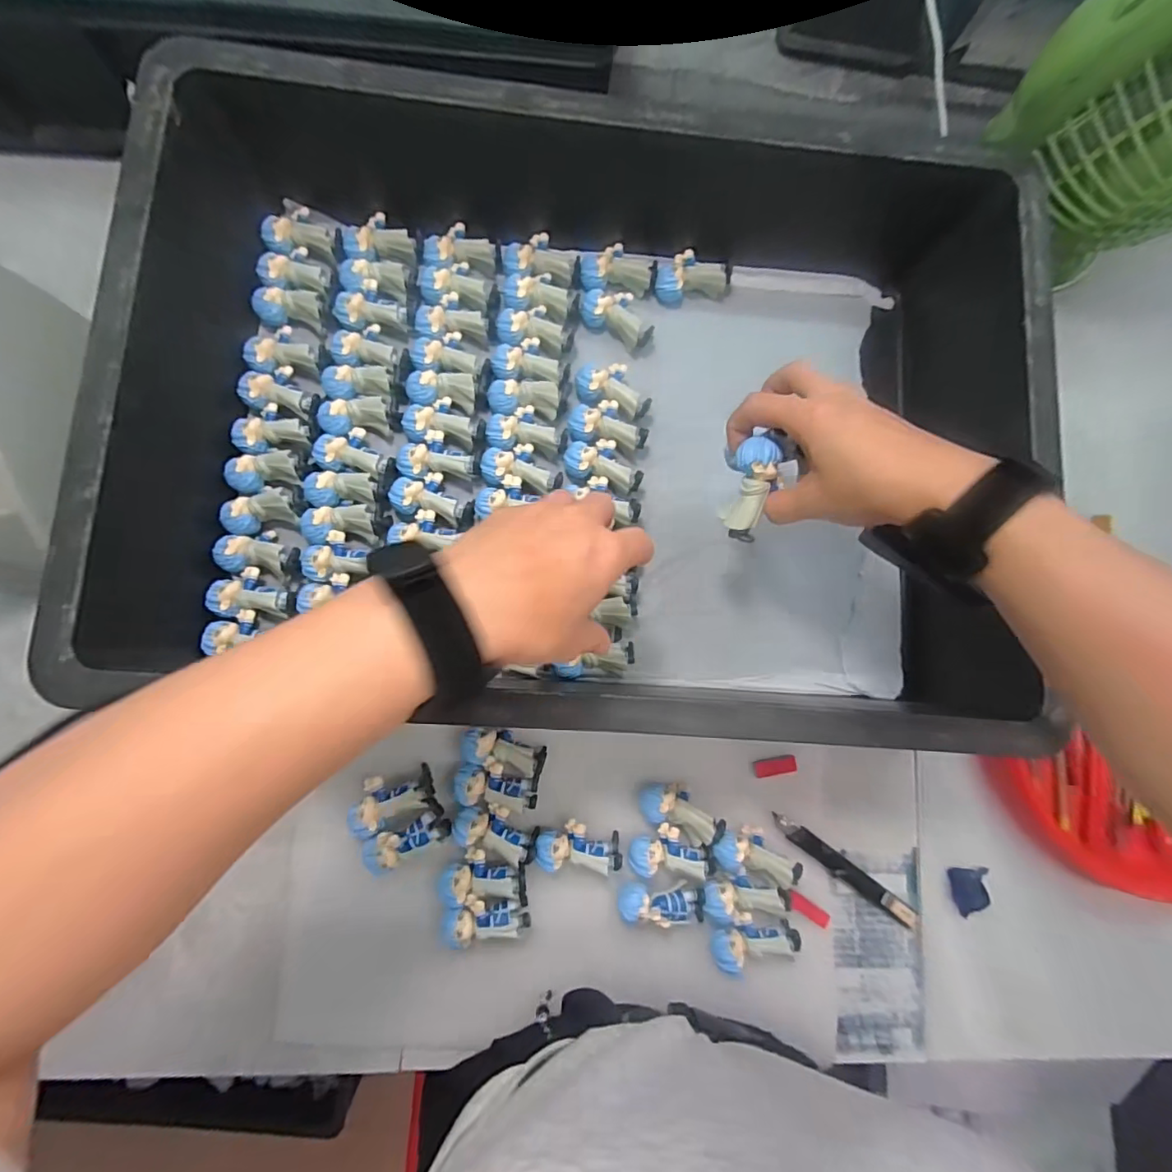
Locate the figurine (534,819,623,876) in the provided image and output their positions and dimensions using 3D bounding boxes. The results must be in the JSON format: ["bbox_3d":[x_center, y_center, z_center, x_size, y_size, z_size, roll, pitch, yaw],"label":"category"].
[{"bbox_3d":[-0.005,0.192,0.395,0.062,0.032,0.030,3,84,-4],"label":"figurine"}]

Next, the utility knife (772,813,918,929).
[{"bbox_3d":[0.204,0.223,0.416,0.137,0.012,0.016,36,83,0],"label":"utility knife"}]

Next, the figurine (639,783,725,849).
[{"bbox_3d":[0.071,0.172,0.401,0.061,0.035,0.033,37,83,0],"label":"figurine"}]

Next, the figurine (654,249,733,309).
[{"bbox_3d":[0.088,-0.263,0.449,0.062,0.028,0.034,-13,85,-6],"label":"figurine"}]

